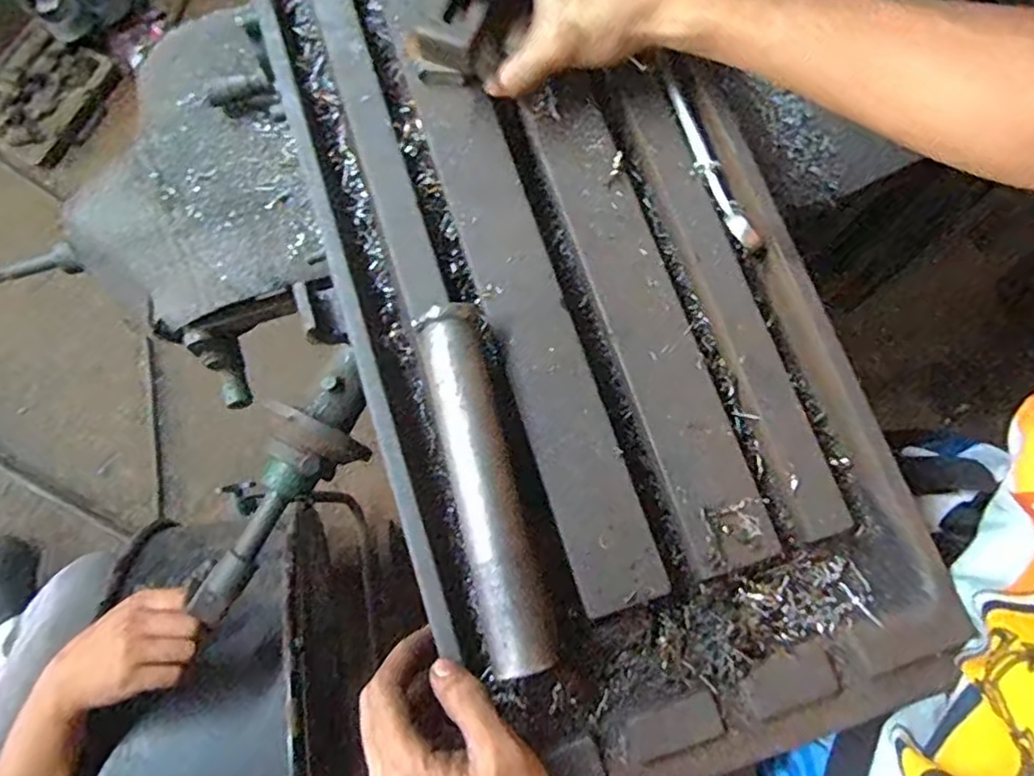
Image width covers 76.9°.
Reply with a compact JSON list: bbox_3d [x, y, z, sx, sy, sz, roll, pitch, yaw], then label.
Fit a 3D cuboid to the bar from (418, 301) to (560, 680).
[{"bbox_3d":[-0.016,0.049,0.339,0.036,0.032,0.182,-13,77,-4],"label":"bar"}]

